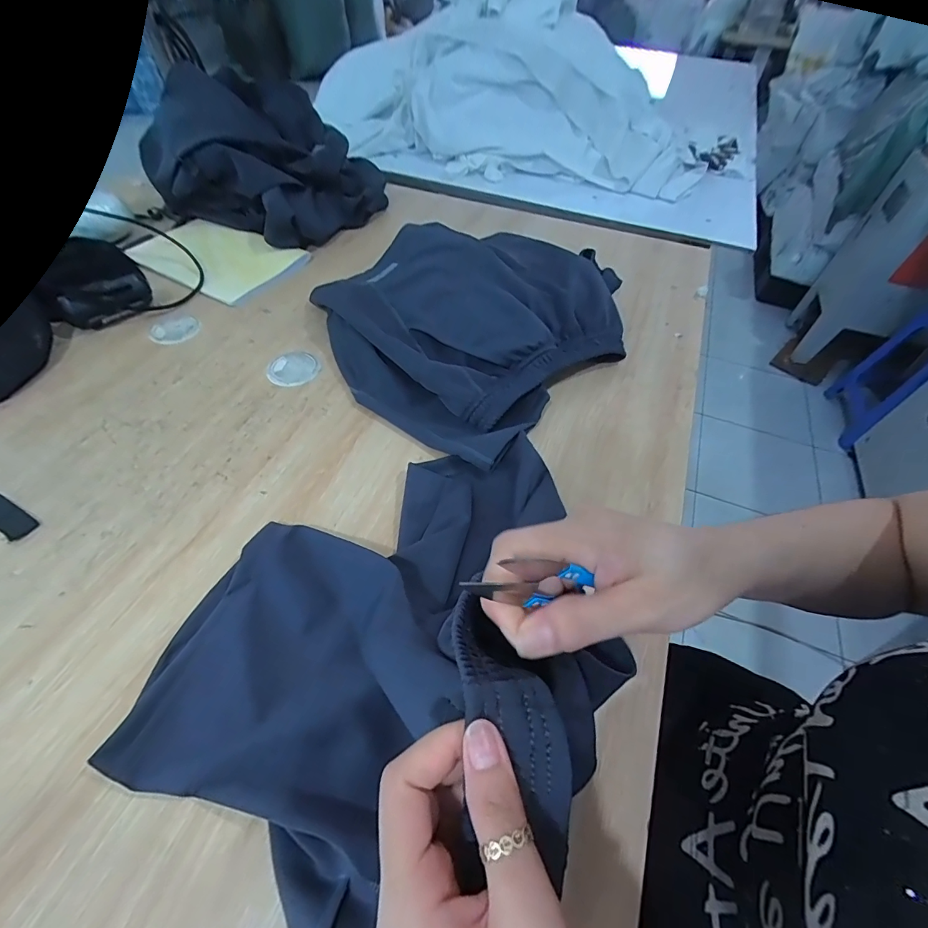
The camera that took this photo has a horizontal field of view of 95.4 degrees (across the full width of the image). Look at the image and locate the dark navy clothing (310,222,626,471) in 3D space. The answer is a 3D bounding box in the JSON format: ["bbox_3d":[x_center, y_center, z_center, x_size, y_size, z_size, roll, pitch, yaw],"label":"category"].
[{"bbox_3d":[0.011,-0.217,0.590,0.373,0.078,0.405,38,60,24],"label":"dark navy clothing"}]

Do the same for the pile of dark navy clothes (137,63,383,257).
[{"bbox_3d":[-0.352,-0.536,0.753,0.322,0.187,0.261,20,54,12],"label":"pile of dark navy clothes"}]

